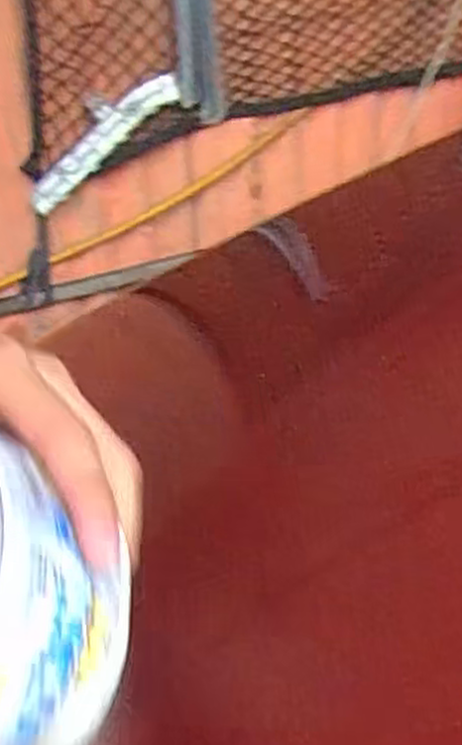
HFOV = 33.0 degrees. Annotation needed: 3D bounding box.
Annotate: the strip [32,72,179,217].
[{"bbox_3d":[-0.193,-0.335,1.112,0.266,0.076,0.024,-40,36,10],"label":"strip"}]

